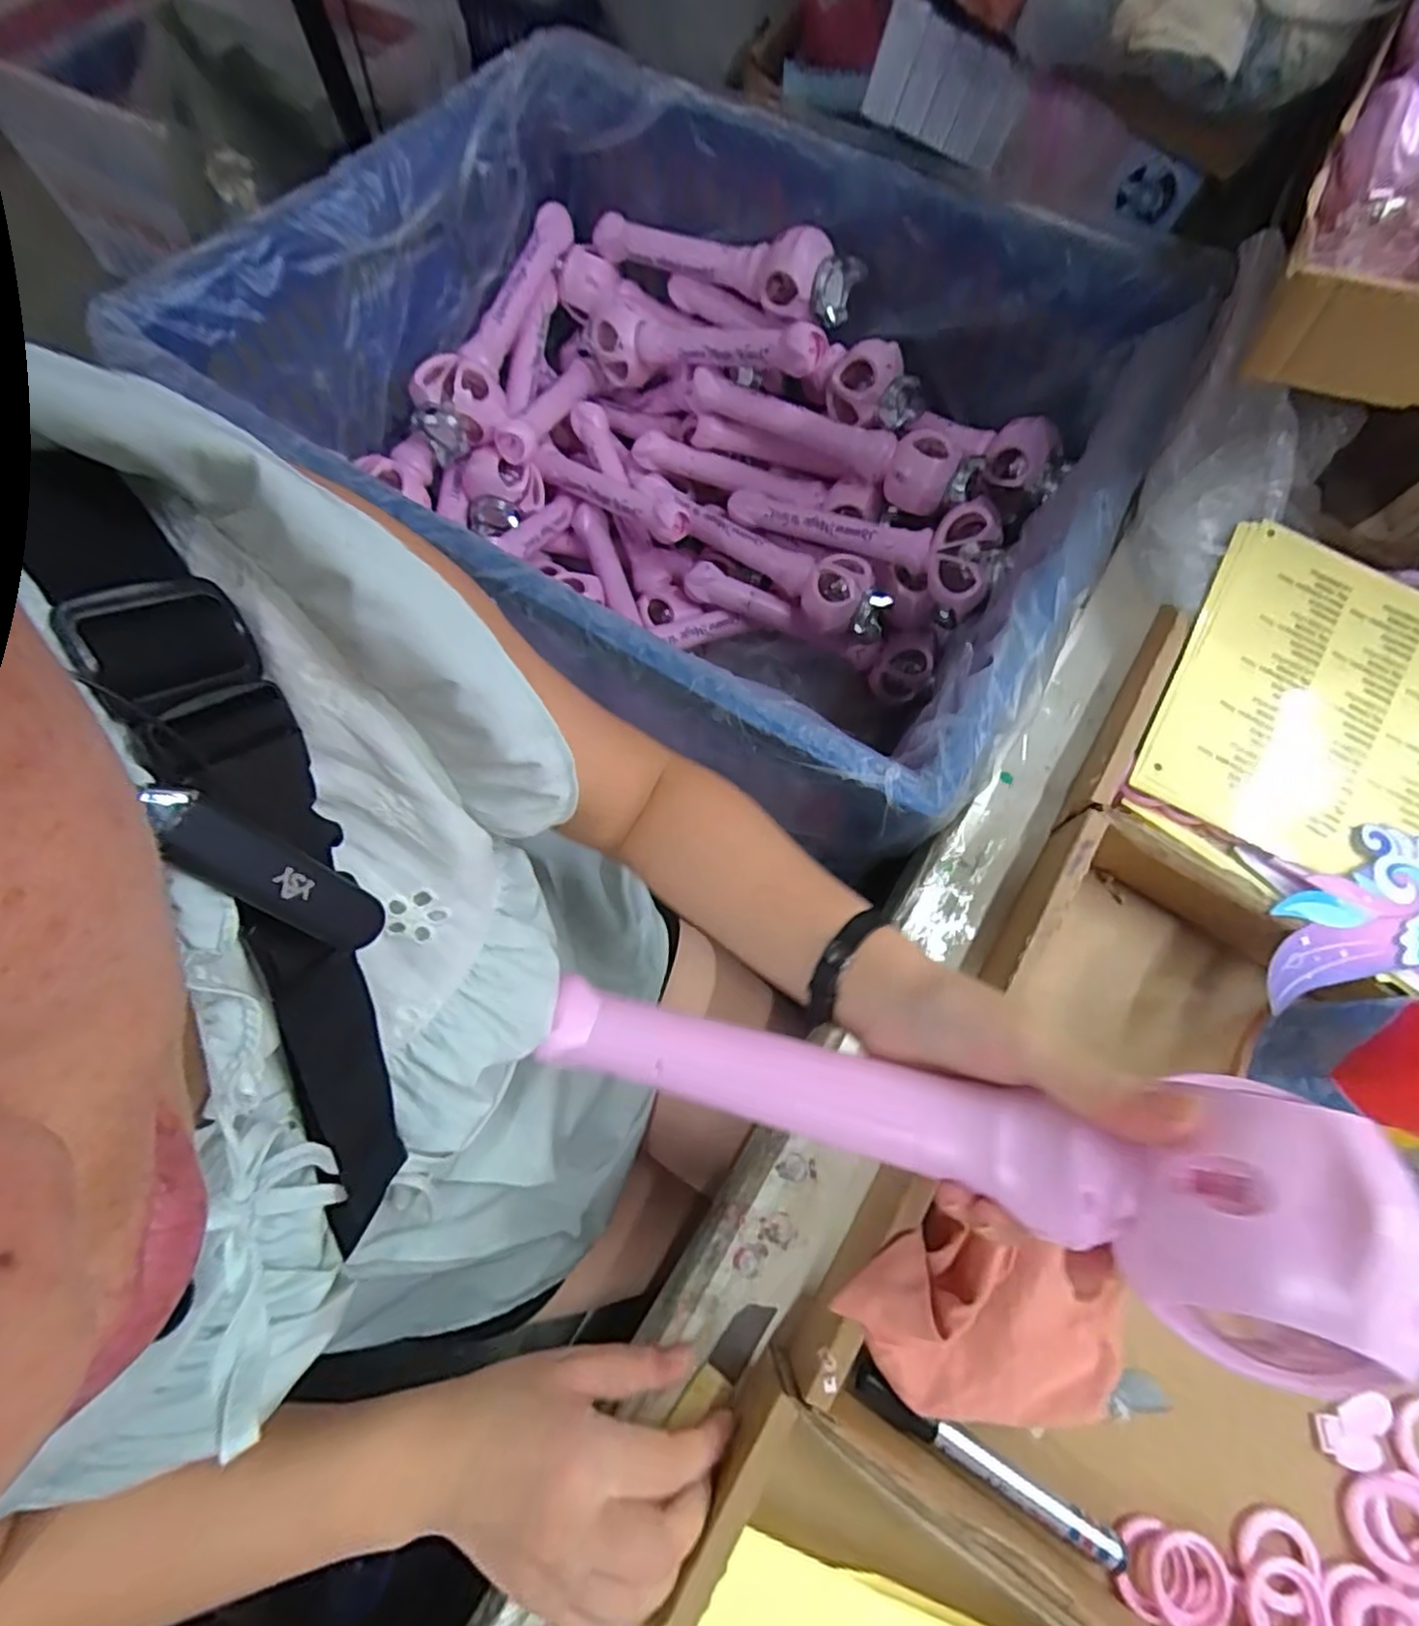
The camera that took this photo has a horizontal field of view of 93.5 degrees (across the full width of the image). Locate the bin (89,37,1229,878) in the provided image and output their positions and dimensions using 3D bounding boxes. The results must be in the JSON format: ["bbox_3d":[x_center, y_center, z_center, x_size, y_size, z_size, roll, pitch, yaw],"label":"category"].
[{"bbox_3d":[-0.017,-0.370,0.735,0.795,0.373,0.633,34,72,11],"label":"bin"}]

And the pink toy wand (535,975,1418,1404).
[{"bbox_3d":[0.075,0.118,0.254,0.335,0.044,0.071,4,66,31],"label":"pink toy wand"}]

